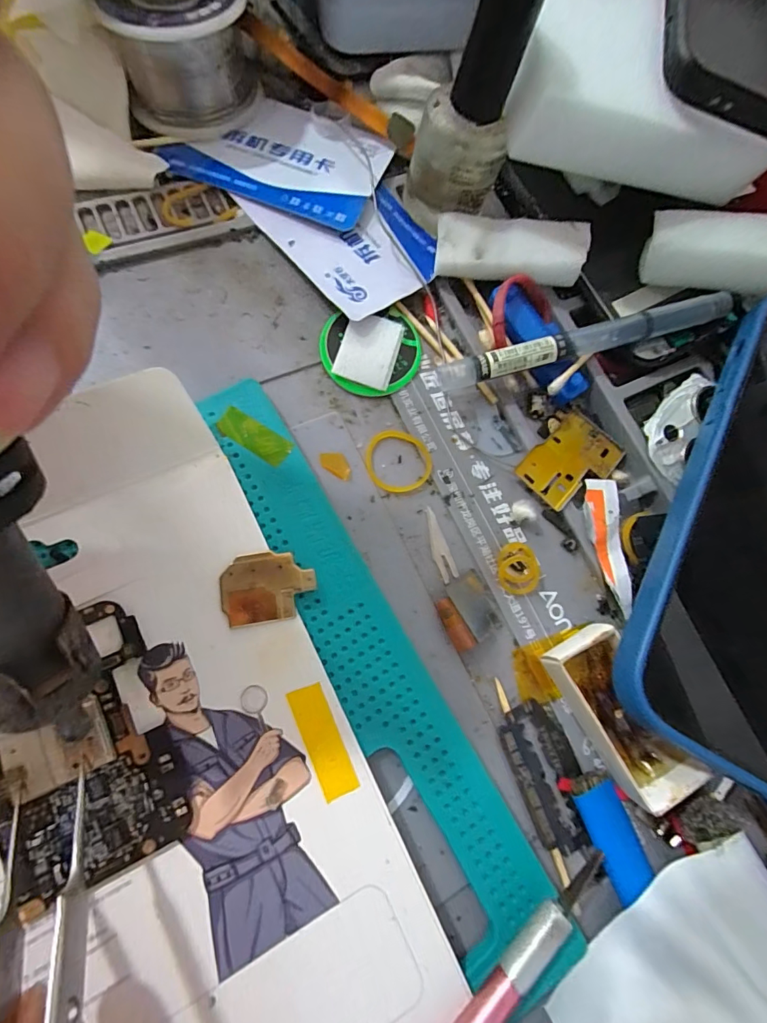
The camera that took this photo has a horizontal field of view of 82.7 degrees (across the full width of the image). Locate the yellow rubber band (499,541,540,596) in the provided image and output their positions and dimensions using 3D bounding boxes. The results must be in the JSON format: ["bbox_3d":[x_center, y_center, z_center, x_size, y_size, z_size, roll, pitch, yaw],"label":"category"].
[{"bbox_3d":[0.046,0.019,0.149,0.013,0.006,0.017,-13,78,-10],"label":"yellow rubber band"}]

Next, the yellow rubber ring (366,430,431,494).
[{"bbox_3d":[0.005,-0.019,0.154,0.023,0.004,0.023,2,76,-7],"label":"yellow rubber ring"}]

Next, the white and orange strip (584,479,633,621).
[{"bbox_3d":[0.078,0.012,0.153,0.012,0.004,0.047,2,76,-7],"label":"white and orange strip"}]

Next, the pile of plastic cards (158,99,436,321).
[{"bbox_3d":[-0.024,-0.125,0.173,0.105,0.011,0.065,43,75,4],"label":"pile of plastic cards"}]

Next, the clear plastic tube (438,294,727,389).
[{"bbox_3d":[0.074,-0.061,0.160,0.109,0.015,0.011,-13,78,-10],"label":"clear plastic tube"}]

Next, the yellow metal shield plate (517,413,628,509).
[{"bbox_3d":[0.069,-0.018,0.161,0.025,0.004,0.038,45,72,5],"label":"yellow metal shield plate"}]

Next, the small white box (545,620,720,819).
[{"bbox_3d":[0.071,0.060,0.133,0.025,0.017,0.048,-27,81,-13],"label":"small white box"}]

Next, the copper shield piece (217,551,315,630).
[{"bbox_3d":[-0.035,0.023,0.132,0.027,0.004,0.021,-8,77,-9],"label":"copper shield piece"}]

